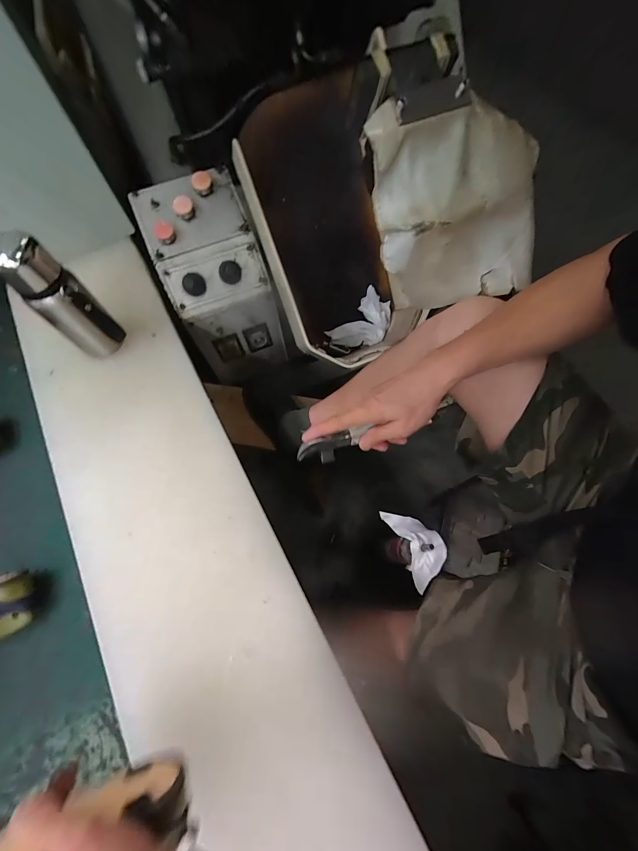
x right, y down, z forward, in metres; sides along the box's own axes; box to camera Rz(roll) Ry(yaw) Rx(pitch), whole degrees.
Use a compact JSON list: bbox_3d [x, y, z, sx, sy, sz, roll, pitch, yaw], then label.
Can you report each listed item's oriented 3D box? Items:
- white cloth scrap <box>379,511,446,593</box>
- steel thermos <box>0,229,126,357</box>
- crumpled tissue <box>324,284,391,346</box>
[{"bbox_3d":[0.153,0.186,0.519,0.055,0.088,0.124,-16,68,-5],"label":"white cloth scrap"},{"bbox_3d":[-0.367,-0.176,0.485,0.071,0.180,0.072,40,74,16],"label":"steel thermos"},{"bbox_3d":[0.084,-0.219,0.688,0.128,0.073,0.086,6,68,4],"label":"crumpled tissue"}]

